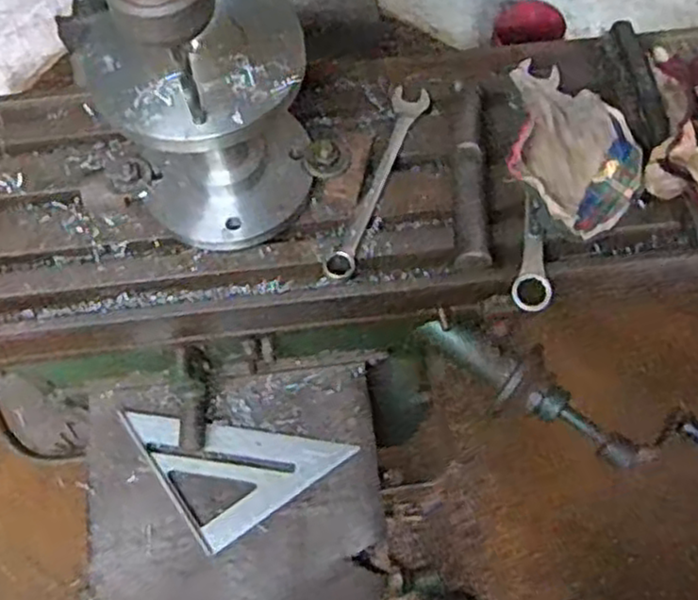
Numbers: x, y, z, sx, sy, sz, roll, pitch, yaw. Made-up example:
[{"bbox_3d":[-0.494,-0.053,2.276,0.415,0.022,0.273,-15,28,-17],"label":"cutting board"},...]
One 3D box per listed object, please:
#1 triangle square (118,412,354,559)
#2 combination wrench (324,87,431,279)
[{"bbox_3d":[-0.113,0.142,0.749,0.169,0.016,0.167,-33,70,-14],"label":"triangle square"},{"bbox_3d":[0.028,-0.117,0.694,0.034,0.017,0.222,19,67,9],"label":"combination wrench"}]

